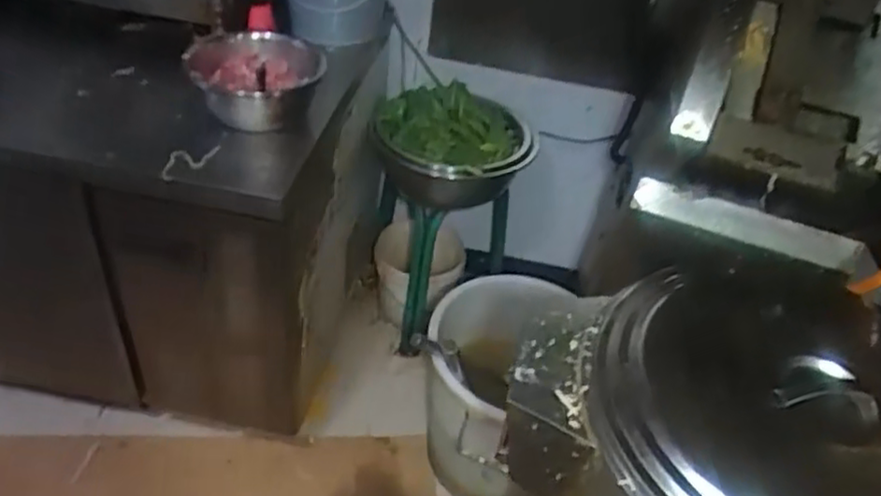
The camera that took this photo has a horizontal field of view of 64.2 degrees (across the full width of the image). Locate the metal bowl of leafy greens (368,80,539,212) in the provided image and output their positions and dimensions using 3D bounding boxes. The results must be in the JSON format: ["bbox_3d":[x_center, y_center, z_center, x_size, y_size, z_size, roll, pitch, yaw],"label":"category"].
[{"bbox_3d":[0.028,-0.207,1.609,0.348,0.192,0.337,5,40,-4],"label":"metal bowl of leafy greens"}]

